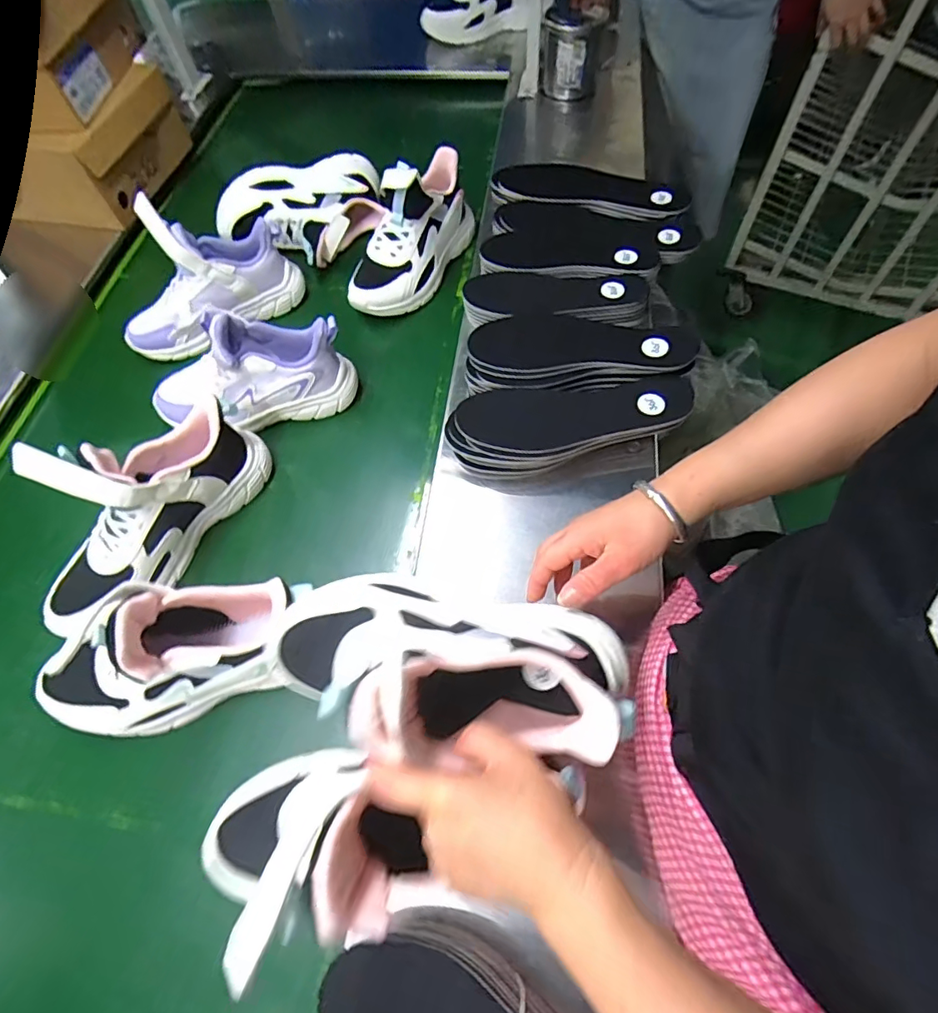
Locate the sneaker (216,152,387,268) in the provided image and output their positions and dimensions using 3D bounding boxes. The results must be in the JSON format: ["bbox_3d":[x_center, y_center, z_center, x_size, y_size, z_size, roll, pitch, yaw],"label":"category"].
[{"bbox_3d":[-0.237,-0.421,0.749,0.233,0.082,0.133,-20,64,-7],"label":"sneaker"}]

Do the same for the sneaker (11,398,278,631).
[{"bbox_3d":[-0.321,-0.004,0.499,0.080,0.151,0.261,27,68,15],"label":"sneaker"}]

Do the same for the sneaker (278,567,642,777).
[{"bbox_3d":[-0.019,0.094,0.354,0.247,0.083,0.095,6,63,20],"label":"sneaker"}]

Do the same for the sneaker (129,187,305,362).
[{"bbox_3d":[-0.344,-0.293,0.661,0.236,0.137,0.080,-35,67,-14],"label":"sneaker"}]

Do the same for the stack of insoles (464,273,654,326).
[{"bbox_3d":[0.105,-0.257,0.633,0.220,0.017,0.088,6,64,6],"label":"stack of insoles"}]

